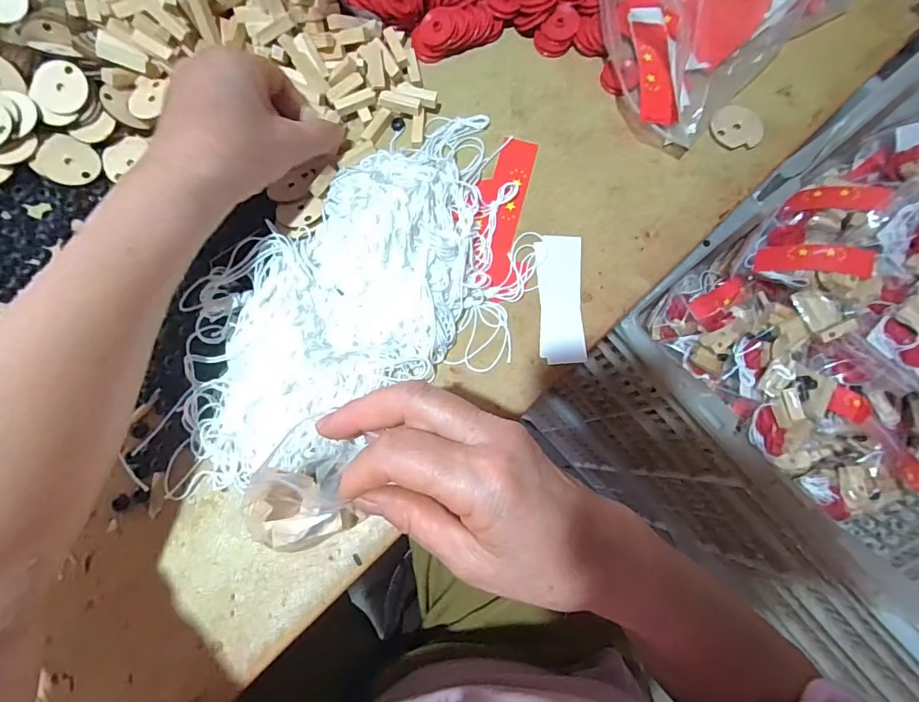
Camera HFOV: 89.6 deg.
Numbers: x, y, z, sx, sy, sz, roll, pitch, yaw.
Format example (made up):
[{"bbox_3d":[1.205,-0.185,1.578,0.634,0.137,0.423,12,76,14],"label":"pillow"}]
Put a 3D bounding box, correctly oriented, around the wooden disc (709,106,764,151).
[{"bbox_3d":[0.208,-0.168,0.347,0.037,0.005,0.034,1,78,-3],"label":"wooden disc"}]

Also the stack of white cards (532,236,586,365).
[{"bbox_3d":[0.071,-0.038,0.320,0.031,0.008,0.092,0,78,-3],"label":"stack of white cards"}]

